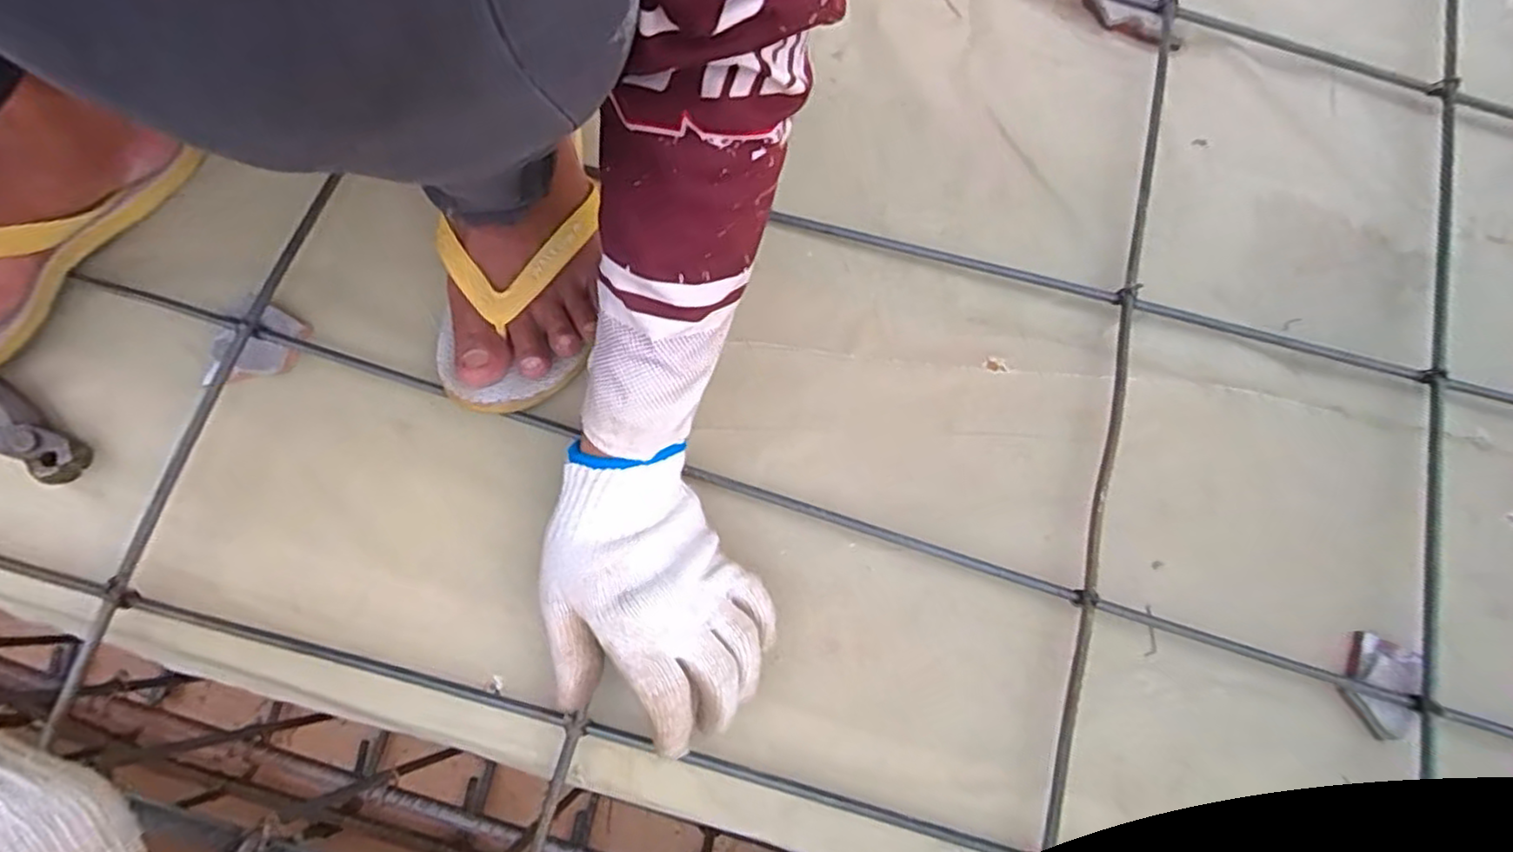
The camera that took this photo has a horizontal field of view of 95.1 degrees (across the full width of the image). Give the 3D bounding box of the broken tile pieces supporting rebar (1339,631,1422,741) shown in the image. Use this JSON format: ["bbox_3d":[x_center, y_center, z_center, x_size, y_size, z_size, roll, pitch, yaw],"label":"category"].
[{"bbox_3d":[0.373,0.155,0.413,0.037,0.015,0.056,20,75,4],"label":"broken tile pieces supporting rebar"}]

